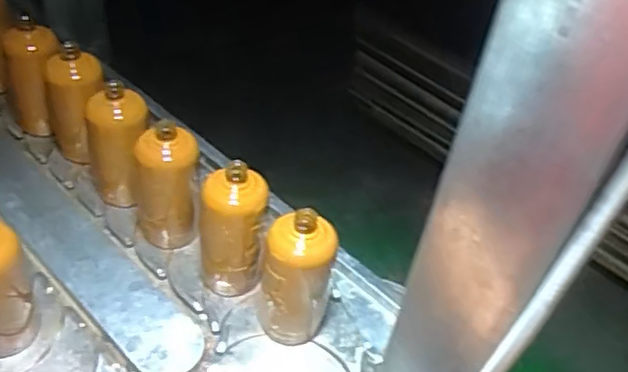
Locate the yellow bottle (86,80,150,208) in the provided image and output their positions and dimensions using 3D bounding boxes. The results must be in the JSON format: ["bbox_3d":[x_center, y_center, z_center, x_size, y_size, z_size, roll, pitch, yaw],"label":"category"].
[{"bbox_3d":[-0.272,-0.045,0.915,0.079,0.196,0.079,-19,51,-24],"label":"yellow bottle"}]

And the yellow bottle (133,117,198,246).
[{"bbox_3d":[-0.198,-0.003,0.863,0.083,0.173,0.095,-10,48,-16],"label":"yellow bottle"}]

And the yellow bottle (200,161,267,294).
[{"bbox_3d":[-0.102,0.059,0.810,0.085,0.174,0.065,-1,46,-8],"label":"yellow bottle"}]

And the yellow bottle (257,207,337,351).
[{"bbox_3d":[-0.020,0.107,0.772,0.073,0.182,0.079,4,45,-4],"label":"yellow bottle"}]

